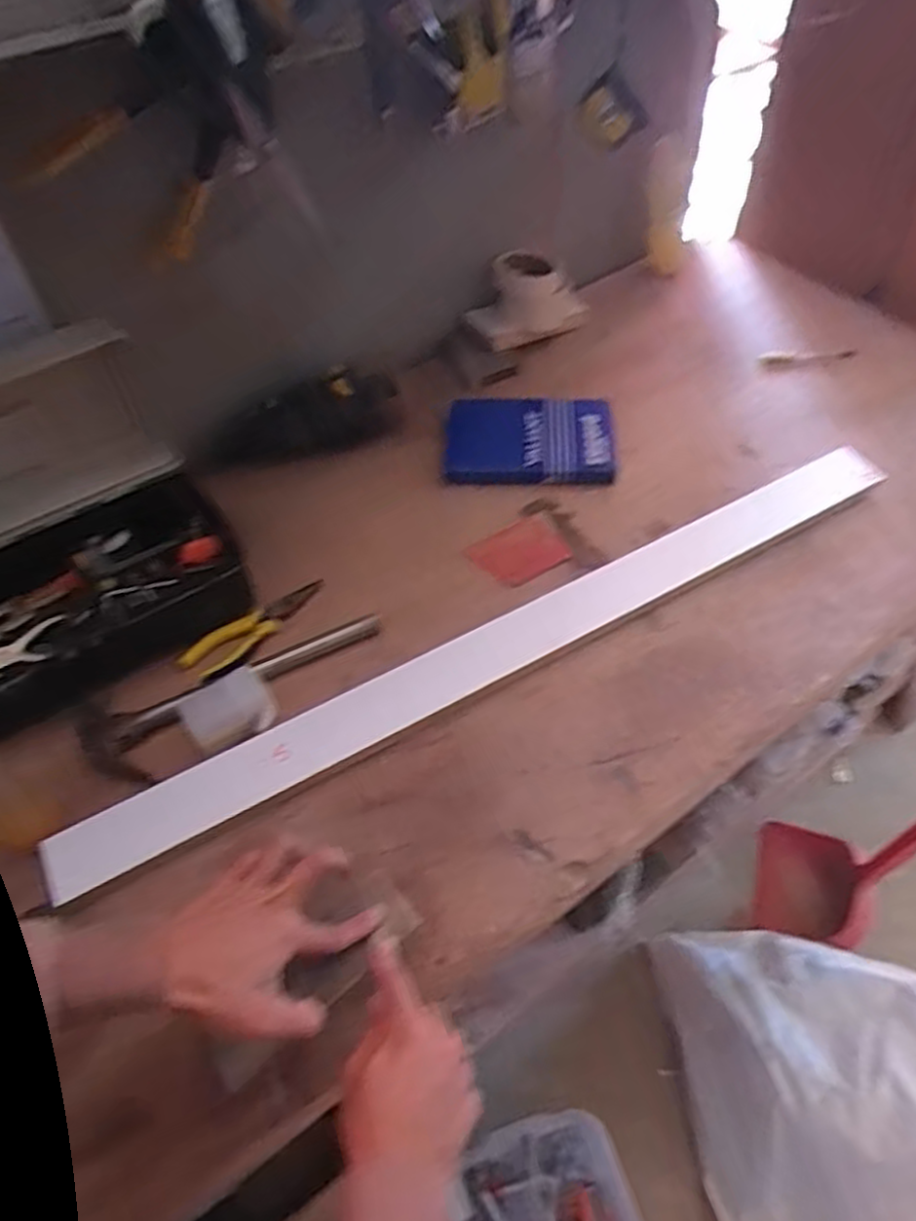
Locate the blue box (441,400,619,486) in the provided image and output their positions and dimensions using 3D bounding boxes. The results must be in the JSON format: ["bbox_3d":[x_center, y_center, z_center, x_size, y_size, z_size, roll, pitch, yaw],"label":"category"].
[{"bbox_3d":[0.093,-0.219,0.968,0.224,0.035,0.135,4,53,8],"label":"blue box"}]

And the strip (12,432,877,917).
[{"bbox_3d":[0.066,0.027,0.784,0.966,0.013,0.070,-25,60,-15],"label":"strip"}]

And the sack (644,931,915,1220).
[{"bbox_3d":[0.726,0.659,1.074,0.740,0.298,0.491,-7,52,-2],"label":"sack"}]

